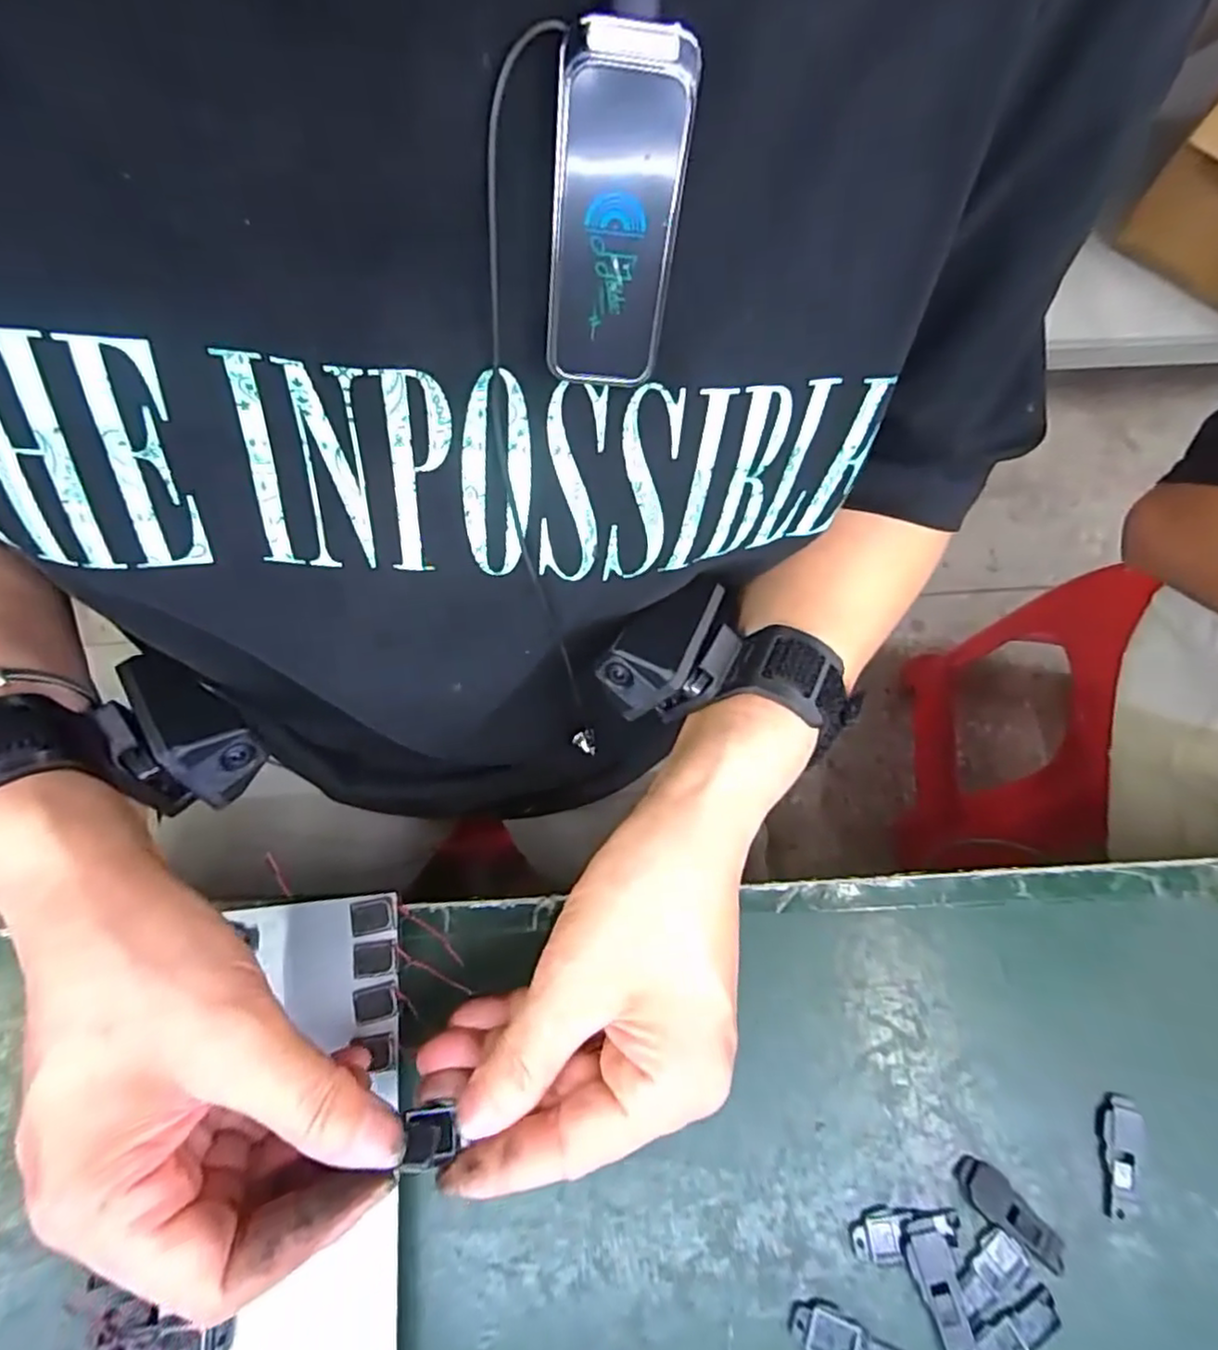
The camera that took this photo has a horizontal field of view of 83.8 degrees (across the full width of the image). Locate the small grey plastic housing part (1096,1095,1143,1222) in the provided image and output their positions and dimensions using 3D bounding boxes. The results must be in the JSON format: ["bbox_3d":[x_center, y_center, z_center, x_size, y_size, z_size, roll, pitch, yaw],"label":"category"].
[{"bbox_3d":[0.195,0.183,0.258,0.016,0.005,0.041,16,69,6],"label":"small grey plastic housing part"}]

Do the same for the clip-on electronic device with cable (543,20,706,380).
[{"bbox_3d":[0.001,-0.096,0.146,0.026,0.064,0.010,14,44,5],"label":"clip-on electronic device with cable"}]

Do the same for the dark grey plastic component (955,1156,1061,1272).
[{"bbox_3d":[0.149,0.199,0.251,0.015,0.004,0.042,-41,74,-15],"label":"dark grey plastic component"}]

